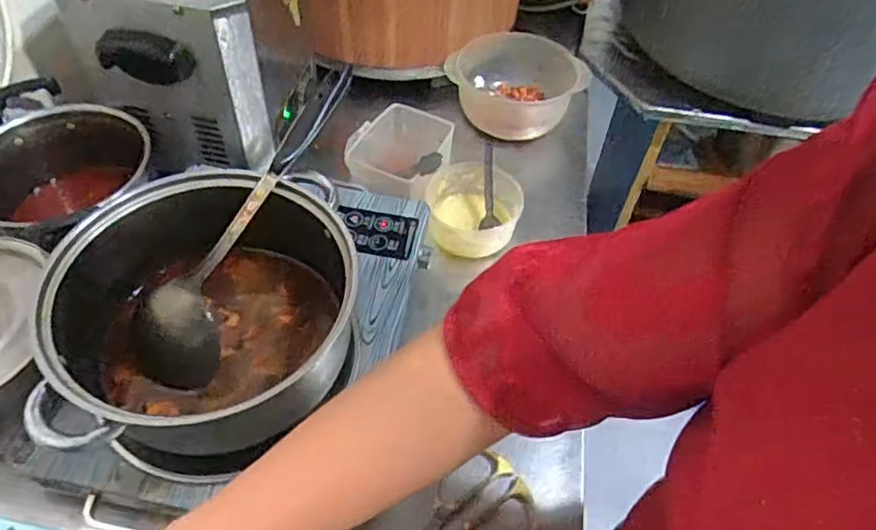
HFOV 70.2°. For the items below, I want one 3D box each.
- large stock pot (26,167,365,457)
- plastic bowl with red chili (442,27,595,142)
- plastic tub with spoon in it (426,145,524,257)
[{"bbox_3d":[-0.182,0.043,0.518,0.219,0.109,0.235,2,51,-3],"label":"large stock pot"},{"bbox_3d":[0.106,-0.247,0.865,0.191,0.079,0.162,8,51,2],"label":"plastic bowl with red chili"},{"bbox_3d":[0.042,-0.068,0.726,0.107,0.066,0.112,2,51,-3],"label":"plastic tub with spoon in it"}]

